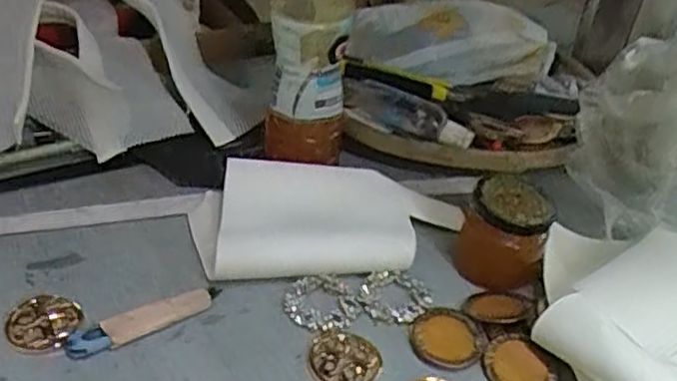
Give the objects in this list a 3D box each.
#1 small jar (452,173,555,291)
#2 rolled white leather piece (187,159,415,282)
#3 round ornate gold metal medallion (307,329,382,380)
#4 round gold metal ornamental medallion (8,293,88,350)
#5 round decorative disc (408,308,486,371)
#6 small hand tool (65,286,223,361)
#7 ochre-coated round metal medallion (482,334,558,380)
[{"bbox_3d":[0.119,0.030,0.494,0.061,0.062,0.060,4,36,-3],"label":"small jar"},{"bbox_3d":[-0.028,0.017,0.527,0.163,0.027,0.112,0,37,-9],"label":"rolled white leather piece"},{"bbox_3d":[0.004,0.108,0.437,0.045,0.004,0.045,4,36,-3],"label":"round ornate gold metal medallion"},{"bbox_3d":[-0.186,0.084,0.440,0.047,0.008,0.042,11,36,7],"label":"round gold metal ornamental medallion"},{"bbox_3d":[0.072,0.096,0.452,0.048,0.004,0.049,4,36,-3],"label":"round decorative disc"},{"bbox_3d":[-0.123,0.081,0.441,0.101,0.009,0.019,-22,44,-33],"label":"small hand tool"},{"bbox_3d":[0.115,0.113,0.440,0.041,0.005,0.045,4,36,-3],"label":"ochre-coated round metal medallion"}]

